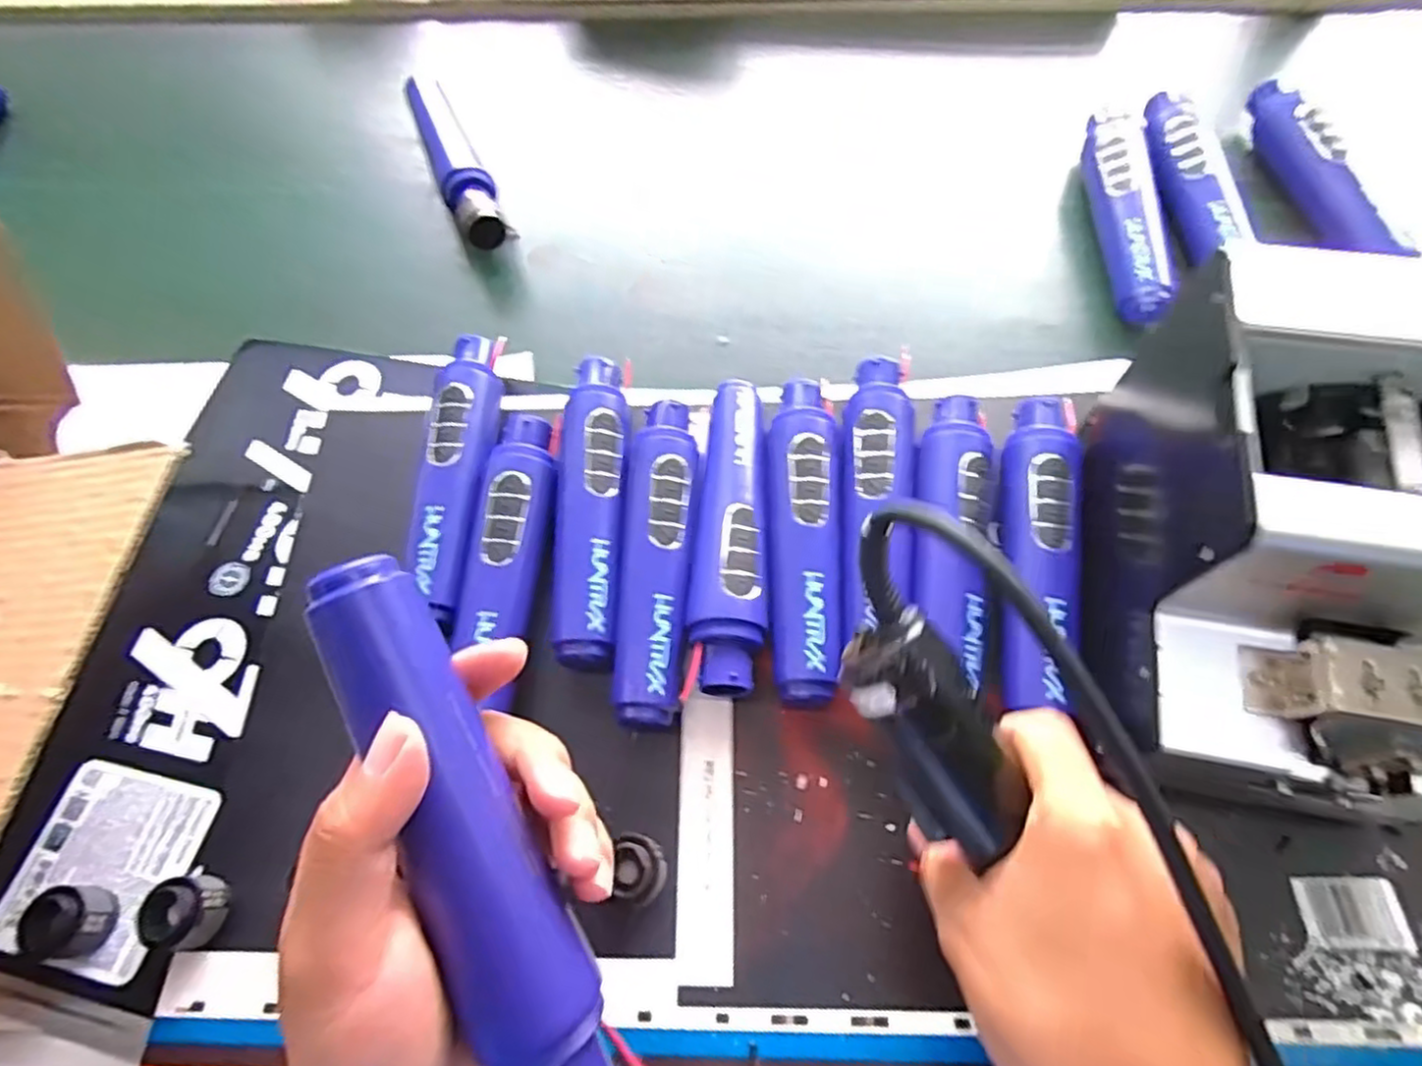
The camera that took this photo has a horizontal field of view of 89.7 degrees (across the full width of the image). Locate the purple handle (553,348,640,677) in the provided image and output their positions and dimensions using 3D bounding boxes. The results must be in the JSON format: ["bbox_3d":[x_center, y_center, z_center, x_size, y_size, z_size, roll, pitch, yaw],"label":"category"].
[{"bbox_3d":[-0.063,-0.014,0.389,0.041,0.045,0.176,-2,64,3],"label":"purple handle"}]

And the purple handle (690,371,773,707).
[{"bbox_3d":[0.014,-0.001,0.378,0.036,0.042,0.173,3,64,5],"label":"purple handle"}]

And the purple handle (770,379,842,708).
[{"bbox_3d":[0.048,0.001,0.373,0.035,0.042,0.175,2,64,5],"label":"purple handle"}]

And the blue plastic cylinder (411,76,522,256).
[{"bbox_3d":[-0.192,-0.277,0.540,0.035,0.039,0.186,-25,65,-8],"label":"blue plastic cylinder"}]

